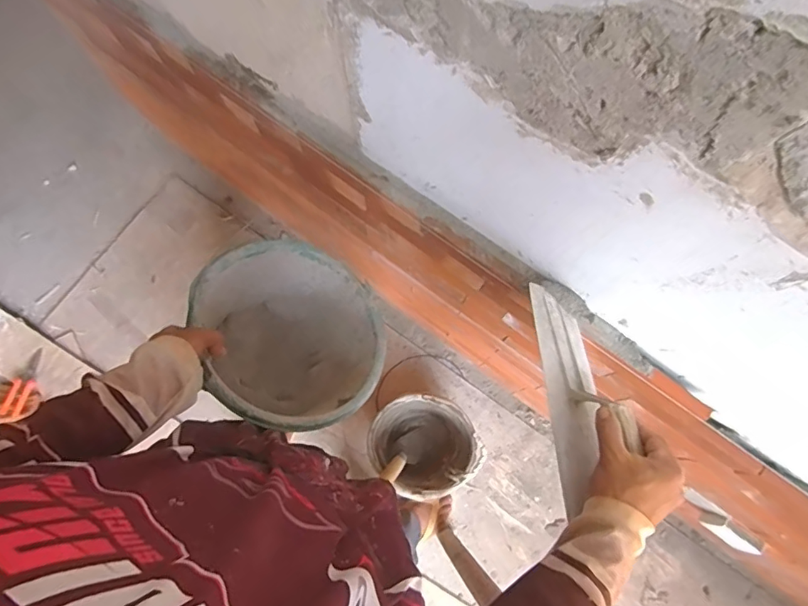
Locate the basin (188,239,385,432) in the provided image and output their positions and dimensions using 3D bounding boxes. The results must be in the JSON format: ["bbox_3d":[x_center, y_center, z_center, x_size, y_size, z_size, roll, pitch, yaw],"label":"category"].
[{"bbox_3d":[-0.179,0.063,0.725,0.271,0.154,0.266,16,55,-25],"label":"basin"}]

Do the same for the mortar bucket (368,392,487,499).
[{"bbox_3d":[0.051,0.361,1.279,0.250,0.188,0.231,0,77,1],"label":"mortar bucket"}]

